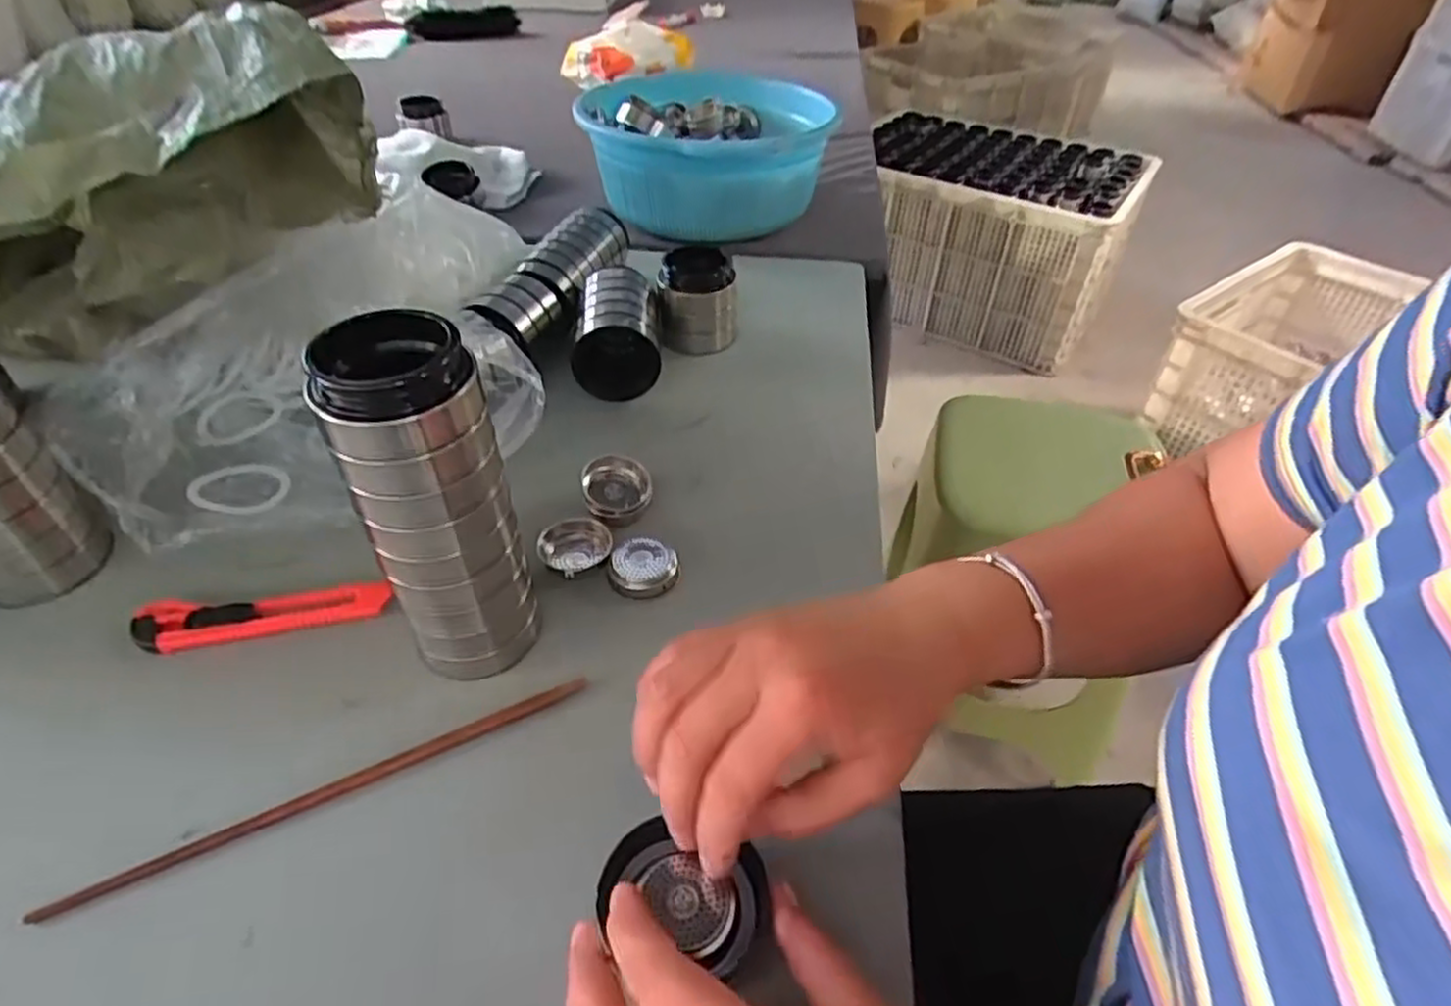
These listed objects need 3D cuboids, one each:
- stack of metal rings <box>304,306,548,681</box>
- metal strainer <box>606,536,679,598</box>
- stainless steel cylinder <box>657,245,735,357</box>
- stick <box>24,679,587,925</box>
[{"bbox_3d":[-0.138,0.004,0.364,0.068,0.191,0.063,-16,45,-18],"label":"stack of metal rings"},{"bbox_3d":[-0.050,0.039,0.462,0.043,0.011,0.039,-8,43,-10],"label":"metal strainer"},{"bbox_3d":[-0.024,-0.178,0.659,0.067,0.072,0.057,1,42,0],"label":"stainless steel cylinder"},{"bbox_3d":[-0.185,0.136,0.360,0.243,0.004,0.010,-19,46,-21],"label":"stick"}]

